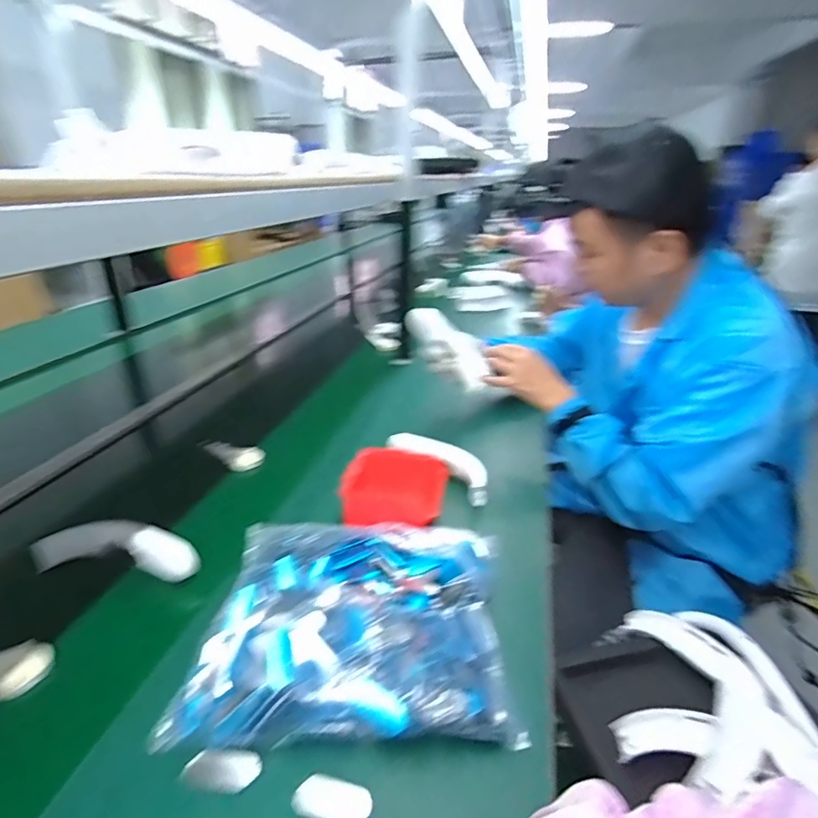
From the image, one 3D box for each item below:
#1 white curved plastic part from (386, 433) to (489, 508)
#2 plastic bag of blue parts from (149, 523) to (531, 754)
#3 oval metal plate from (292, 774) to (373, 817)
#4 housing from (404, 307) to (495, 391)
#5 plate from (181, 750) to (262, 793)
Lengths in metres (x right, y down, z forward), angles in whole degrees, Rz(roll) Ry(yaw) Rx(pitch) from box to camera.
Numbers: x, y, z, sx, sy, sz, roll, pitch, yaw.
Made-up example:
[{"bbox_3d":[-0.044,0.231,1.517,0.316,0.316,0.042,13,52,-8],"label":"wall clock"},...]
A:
[{"bbox_3d":[0.047,0.091,0.811,0.187,0.060,0.035,18,30,34],"label":"white curved plastic part"},{"bbox_3d":[-0.055,0.205,0.539,0.307,0.049,0.269,0,25,1],"label":"plastic bag of blue parts"},{"bbox_3d":[-0.061,0.314,0.399,0.060,0.004,0.027,13,45,6],"label":"oval metal plate"},{"bbox_3d":[0.072,-0.119,0.959,0.199,0.082,0.051,44,41,14],"label":"housing"},{"bbox_3d":[-0.158,0.305,0.420,0.063,0.004,0.028,1,42,3],"label":"plate"}]

